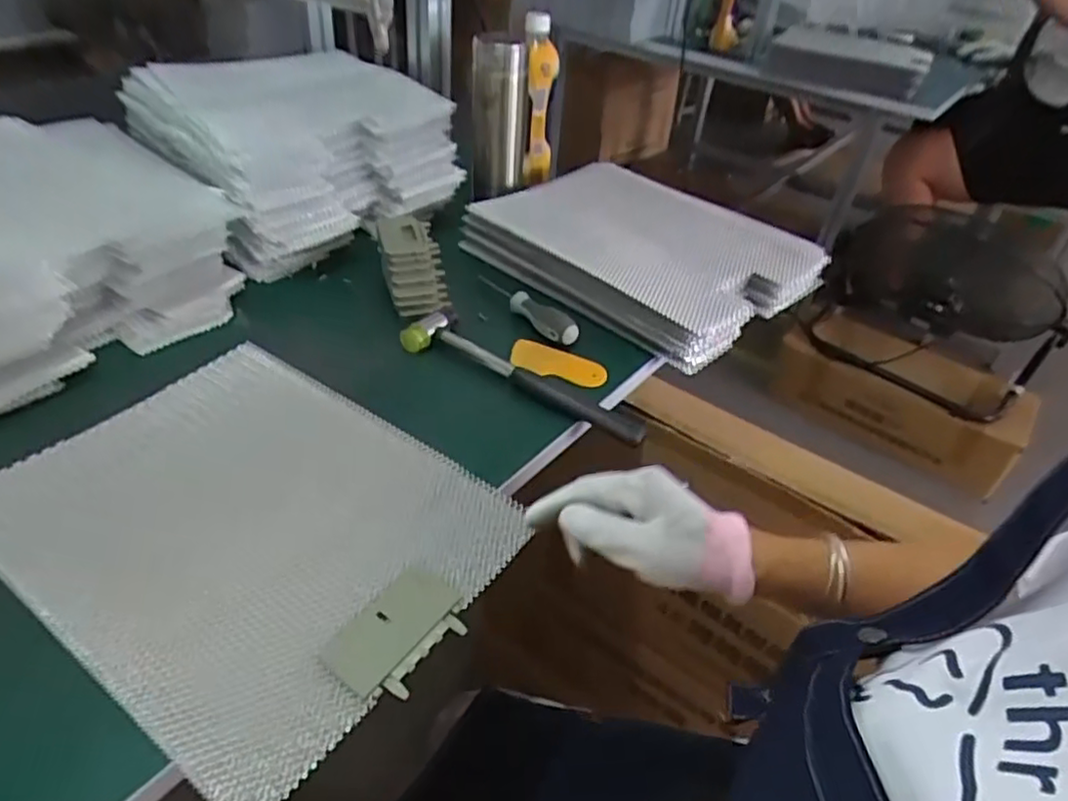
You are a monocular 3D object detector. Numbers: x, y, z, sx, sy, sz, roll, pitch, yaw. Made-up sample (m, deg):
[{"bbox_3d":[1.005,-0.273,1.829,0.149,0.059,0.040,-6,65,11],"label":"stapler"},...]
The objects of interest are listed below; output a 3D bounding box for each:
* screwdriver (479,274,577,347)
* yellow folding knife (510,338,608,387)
[{"bbox_3d":[-0.011,-0.100,0.690,0.025,0.023,0.151,-29,51,-34],"label":"screwdriver"},{"bbox_3d":[0.022,-0.035,0.641,0.096,0.006,0.034,20,65,17],"label":"yellow folding knife"}]

